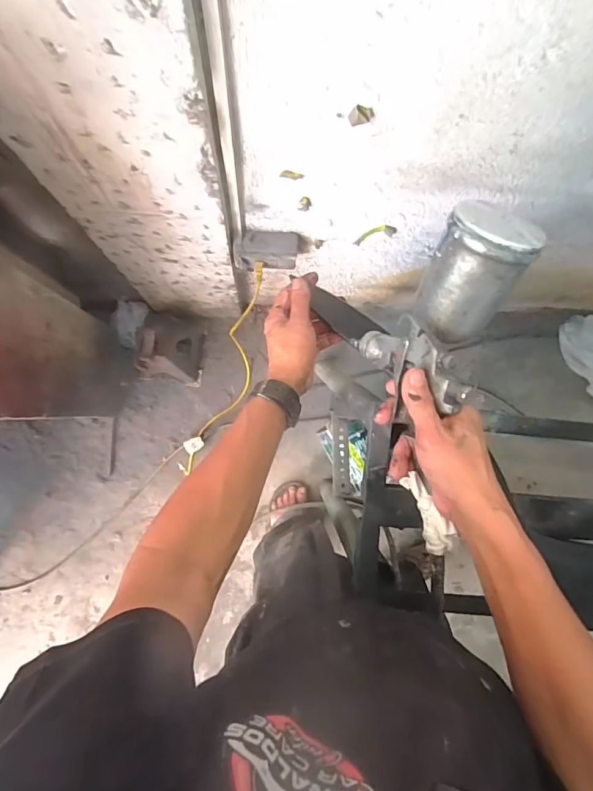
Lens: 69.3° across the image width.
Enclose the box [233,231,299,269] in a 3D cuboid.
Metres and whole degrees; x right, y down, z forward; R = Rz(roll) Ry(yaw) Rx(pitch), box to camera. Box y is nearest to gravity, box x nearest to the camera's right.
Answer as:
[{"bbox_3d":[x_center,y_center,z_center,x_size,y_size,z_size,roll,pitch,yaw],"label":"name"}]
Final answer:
[{"bbox_3d":[-0.059,-0.286,0.846,0.127,0.058,0.057,2,87,-4],"label":"box"}]

